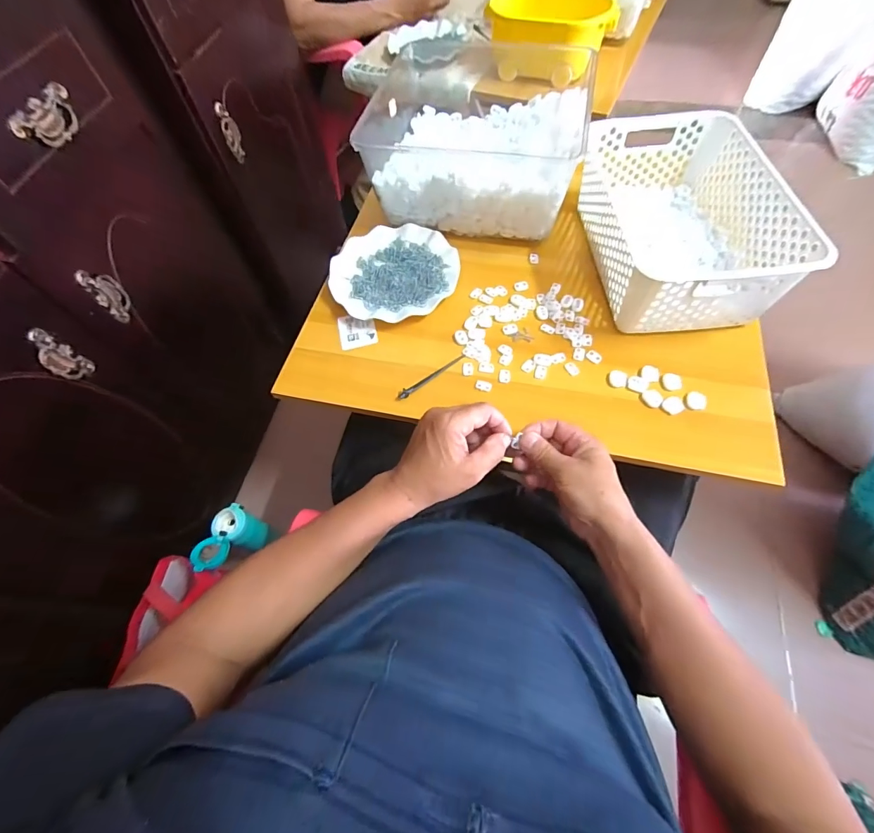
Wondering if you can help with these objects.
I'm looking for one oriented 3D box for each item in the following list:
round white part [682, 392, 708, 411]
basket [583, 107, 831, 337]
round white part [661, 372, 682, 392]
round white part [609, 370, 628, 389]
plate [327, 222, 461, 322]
[{"bbox_3d":[0.302,-0.018,0.476,0.025,0.008,0.023,-1,62,3],"label":"round white part"},{"bbox_3d":[0.314,-0.256,0.543,0.200,0.113,0.305,-3,62,2],"label":"basket"},{"bbox_3d":[0.283,-0.041,0.488,0.022,0.006,0.025,18,64,12],"label":"round white part"},{"bbox_3d":[0.223,-0.046,0.499,0.022,0.004,0.024,-1,62,3],"label":"round white part"},{"bbox_3d":[-0.062,-0.207,0.595,0.179,0.026,0.177,-1,62,3],"label":"plate"}]

